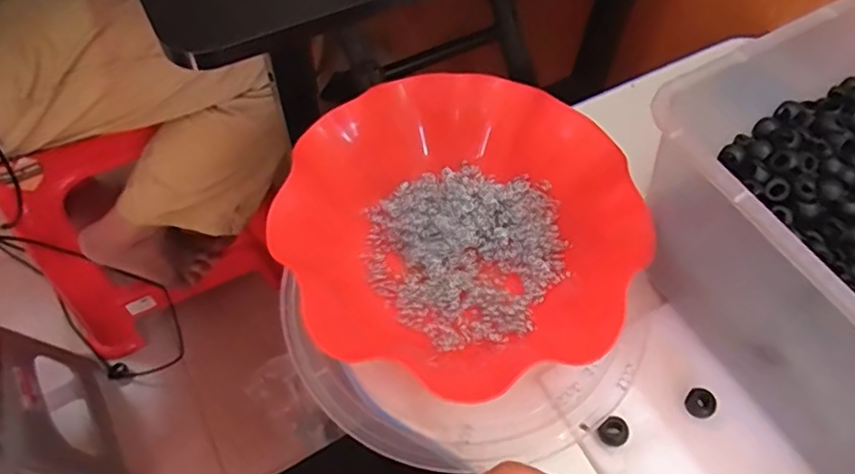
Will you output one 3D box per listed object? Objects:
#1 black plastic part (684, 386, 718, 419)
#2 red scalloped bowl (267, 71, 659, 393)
[{"bbox_3d":[0.167,0.101,0.365,0.015,0.009,0.017,-29,64,-17],"label":"black plastic part"},{"bbox_3d":[0.025,-0.008,0.394,0.221,0.064,0.203,1,59,-1],"label":"red scalloped bowl"}]

